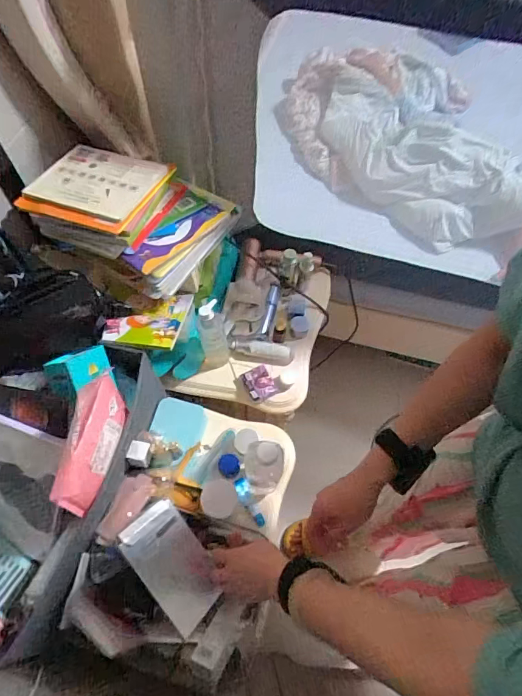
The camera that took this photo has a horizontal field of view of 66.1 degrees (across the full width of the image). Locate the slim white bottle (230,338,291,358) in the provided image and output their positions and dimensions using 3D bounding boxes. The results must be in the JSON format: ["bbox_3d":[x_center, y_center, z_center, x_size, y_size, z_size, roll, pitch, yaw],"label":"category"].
[{"bbox_3d":[-0.001,0.001,0.866,0.129,0.020,0.028,5,61,0],"label":"slim white bottle"}]

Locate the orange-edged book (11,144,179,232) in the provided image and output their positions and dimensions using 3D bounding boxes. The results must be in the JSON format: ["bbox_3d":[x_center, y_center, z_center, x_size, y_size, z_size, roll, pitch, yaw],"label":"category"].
[{"bbox_3d":[-0.288,-0.288,0.705,0.197,0.020,0.190,20,62,8],"label":"orange-edged book"}]

